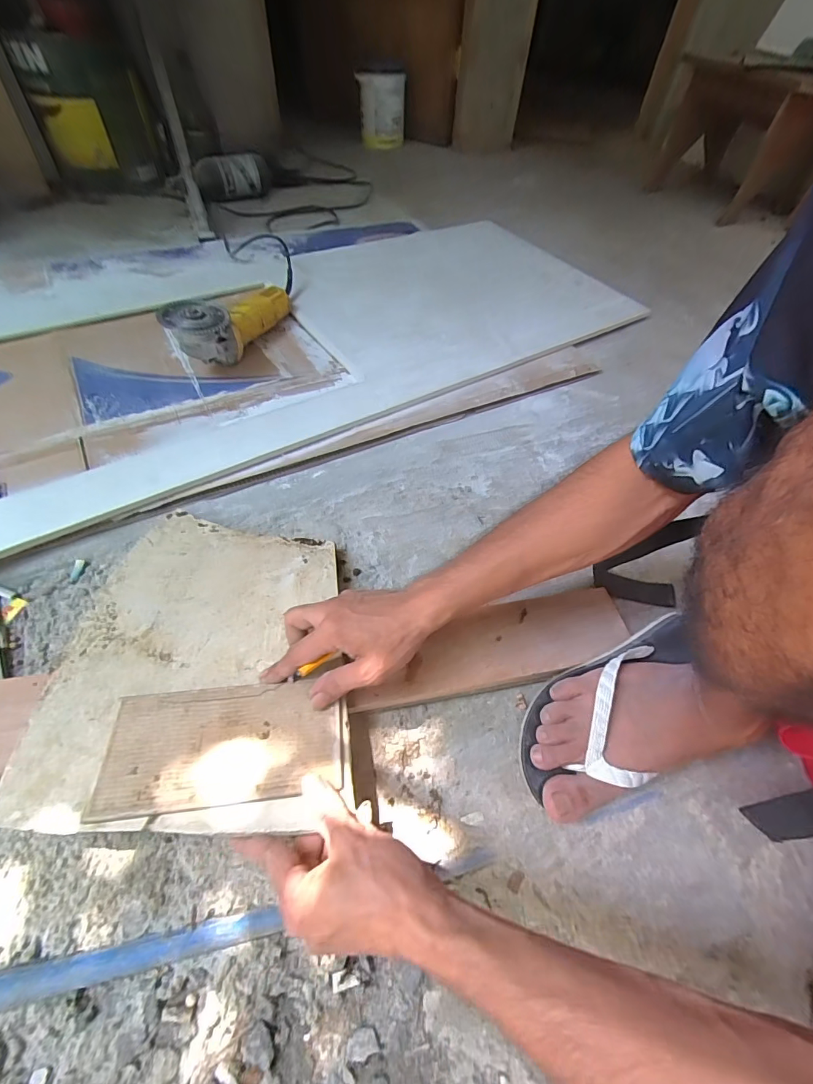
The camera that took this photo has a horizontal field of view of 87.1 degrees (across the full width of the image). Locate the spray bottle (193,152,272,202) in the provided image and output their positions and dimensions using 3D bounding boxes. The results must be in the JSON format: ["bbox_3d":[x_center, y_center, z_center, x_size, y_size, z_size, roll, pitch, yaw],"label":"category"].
[{"bbox_3d":[-0.474,-1.003,1.172,0.062,0.085,0.226,41,62,20],"label":"spray bottle"}]

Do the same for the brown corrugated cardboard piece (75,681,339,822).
[{"bbox_3d":[-0.156,0.173,0.371,0.194,0.013,0.095,-3,57,-7],"label":"brown corrugated cardboard piece"}]

